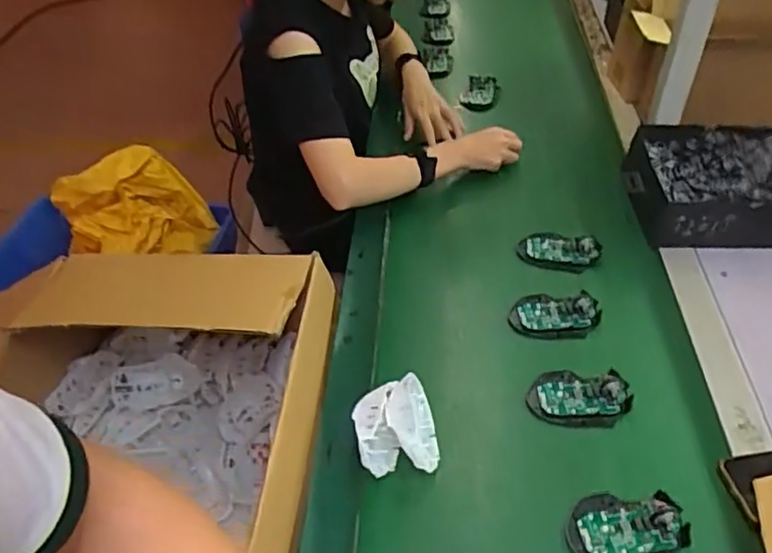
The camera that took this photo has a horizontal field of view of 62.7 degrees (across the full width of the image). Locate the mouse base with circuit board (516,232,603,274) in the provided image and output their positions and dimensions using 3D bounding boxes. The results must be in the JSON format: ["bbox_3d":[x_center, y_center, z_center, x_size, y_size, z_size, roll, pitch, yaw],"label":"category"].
[{"bbox_3d":[0.247,-0.035,0.904,0.113,0.029,0.052,6,40,11],"label":"mouse base with circuit board"}]

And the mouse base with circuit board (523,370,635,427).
[{"bbox_3d":[0.222,0.137,0.731,0.114,0.029,0.070,3,40,7],"label":"mouse base with circuit board"}]

